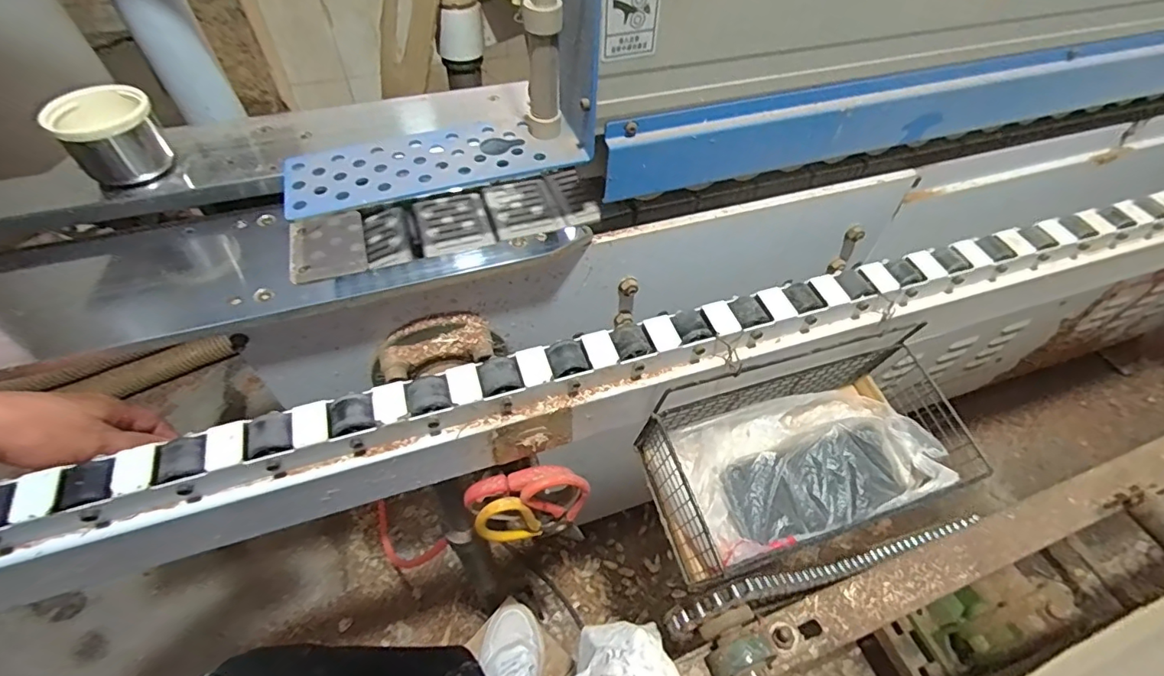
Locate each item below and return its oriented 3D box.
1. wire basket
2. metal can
[{"bbox_3d":[0.196,0.097,0.457,0.257,0.104,0.132,-13,54,-12],"label":"wire basket"},{"bbox_3d":[-0.378,-0.165,0.415,0.076,0.060,0.067,37,59,22],"label":"metal can"}]

